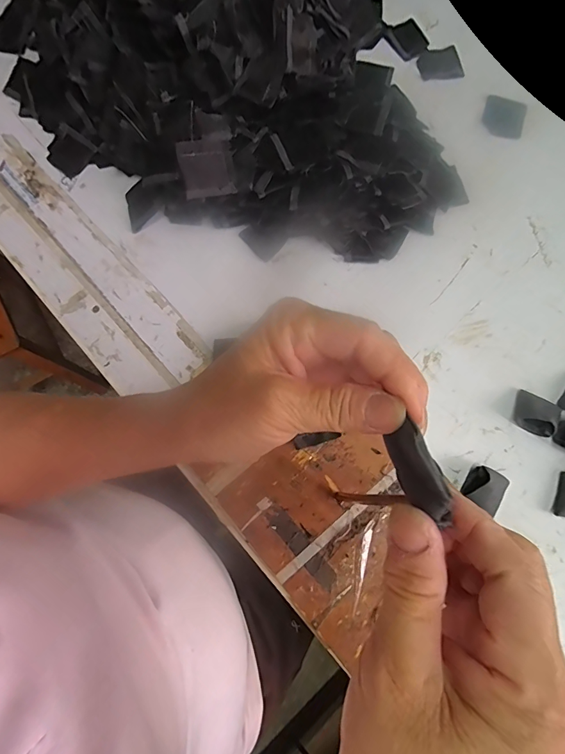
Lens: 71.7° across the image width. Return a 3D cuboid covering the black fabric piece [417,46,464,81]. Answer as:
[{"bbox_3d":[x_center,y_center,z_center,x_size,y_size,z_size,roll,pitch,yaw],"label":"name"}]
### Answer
[{"bbox_3d":[0.199,-0.398,0.498,0.053,0.004,0.047,-8,76,-3],"label":"black fabric piece"}]

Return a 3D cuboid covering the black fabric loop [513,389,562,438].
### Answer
[{"bbox_3d":[0.252,0.036,0.383,0.041,0.023,0.037,28,77,6],"label":"black fabric loop"}]

